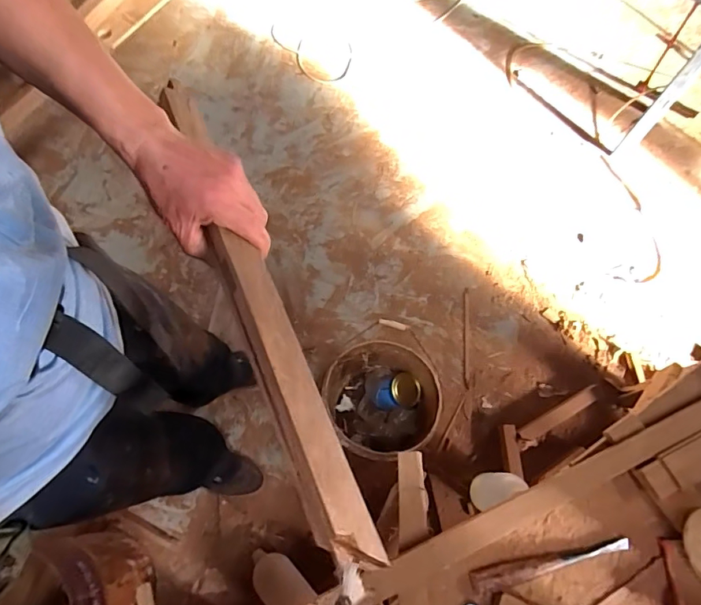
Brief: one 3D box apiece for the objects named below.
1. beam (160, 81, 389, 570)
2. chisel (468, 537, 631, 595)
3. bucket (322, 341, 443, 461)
[{"bbox_3d":[-0.087,-0.011,0.406,0.038,0.025,0.472,-23,72,-9],"label":"beam"},{"bbox_3d":[0.212,0.274,0.485,0.175,0.018,0.020,-12,70,-5],"label":"chisel"},{"bbox_3d":[0.077,0.234,1.110,0.240,0.236,0.220,0,69,0],"label":"bucket"}]

